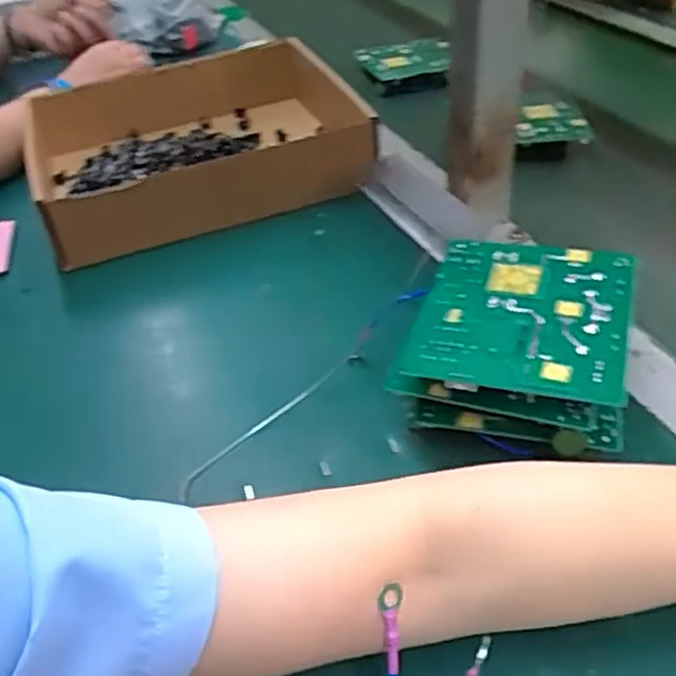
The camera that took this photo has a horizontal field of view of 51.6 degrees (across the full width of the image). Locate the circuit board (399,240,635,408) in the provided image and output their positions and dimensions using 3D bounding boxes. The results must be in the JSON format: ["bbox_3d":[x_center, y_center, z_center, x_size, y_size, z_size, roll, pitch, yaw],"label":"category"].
[{"bbox_3d":[0.107,-0.016,0.402,0.113,0.008,0.126,9,43,18],"label":"circuit board"}]

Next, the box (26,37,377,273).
[{"bbox_3d":[-0.135,-0.193,0.691,0.311,0.073,0.246,-15,41,-10],"label":"box"}]

